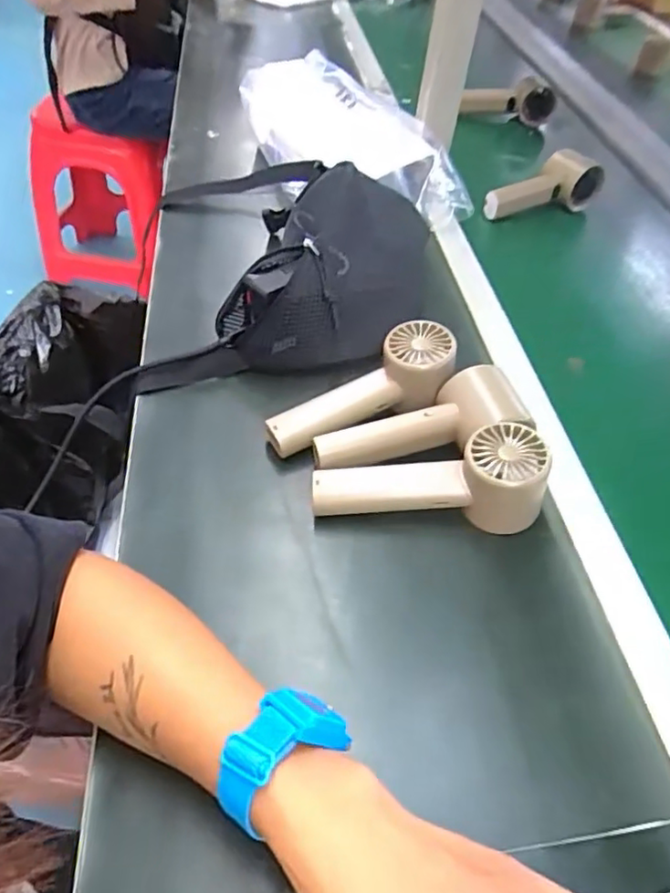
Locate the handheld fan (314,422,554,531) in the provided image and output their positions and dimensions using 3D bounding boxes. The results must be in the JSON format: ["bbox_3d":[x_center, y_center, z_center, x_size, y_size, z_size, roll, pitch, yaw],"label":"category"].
[{"bbox_3d":[0.064,0.020,0.424,0.159,0.061,0.049,4,48,3],"label":"handheld fan"}]

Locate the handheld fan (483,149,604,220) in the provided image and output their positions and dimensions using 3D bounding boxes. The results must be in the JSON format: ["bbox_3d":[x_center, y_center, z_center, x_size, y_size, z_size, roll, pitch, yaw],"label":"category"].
[{"bbox_3d":[0.249,-0.300,0.735,0.156,0.070,0.066,-29,58,-28],"label":"handheld fan"}]

